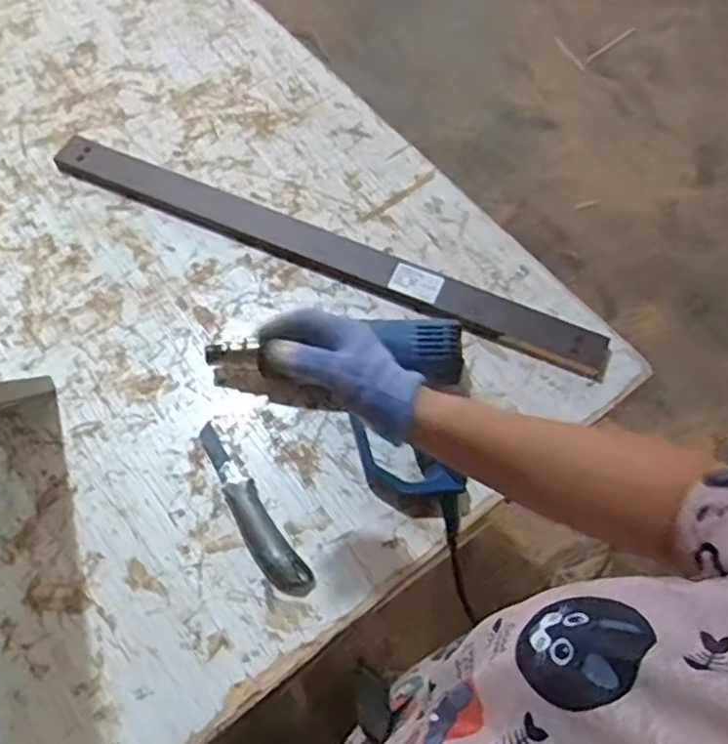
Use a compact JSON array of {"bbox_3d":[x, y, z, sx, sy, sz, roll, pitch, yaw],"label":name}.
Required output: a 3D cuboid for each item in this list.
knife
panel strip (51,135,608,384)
[{"bbox_3d":[-0.120,0.144,0.700,0.038,0.013,0.203,-31,69,-16],"label":"knife"},{"bbox_3d":[-0.055,-0.155,0.836,0.730,0.021,0.057,23,65,9],"label":"panel strip"}]

